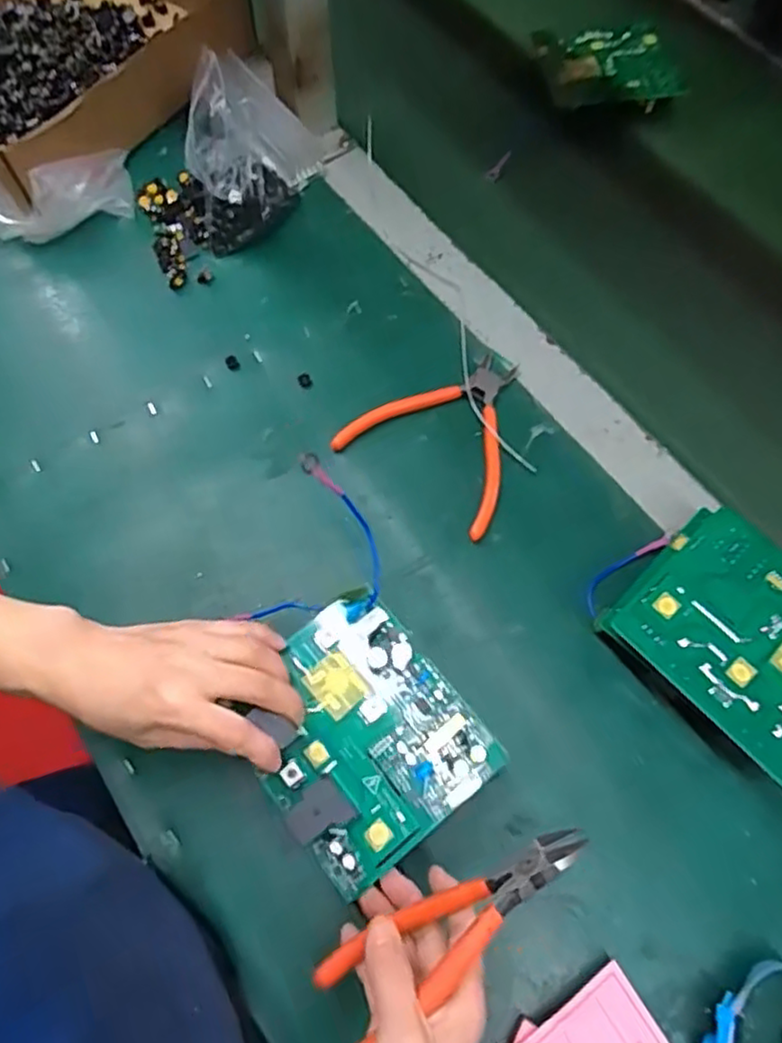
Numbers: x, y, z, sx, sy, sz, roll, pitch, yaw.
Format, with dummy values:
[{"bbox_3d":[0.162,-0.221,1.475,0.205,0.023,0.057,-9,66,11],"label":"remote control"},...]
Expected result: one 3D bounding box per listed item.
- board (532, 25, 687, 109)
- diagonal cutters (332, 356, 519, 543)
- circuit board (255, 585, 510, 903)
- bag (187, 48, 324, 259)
[{"bbox_3d":[0.213,-0.445,0.641,0.125,0.020,0.108,-9,68,-4],"label":"board"},{"bbox_3d":[0.045,-0.073,0.488,0.126,0.008,0.132,33,71,12],"label":"diagonal cutters"},{"bbox_3d":[-0.018,0.116,0.360,0.111,0.031,0.127,-38,73,-15],"label":"circuit board"},{"bbox_3d":[-0.110,-0.311,0.528,0.105,0.117,0.124,-9,68,-4],"label":"bag"}]

